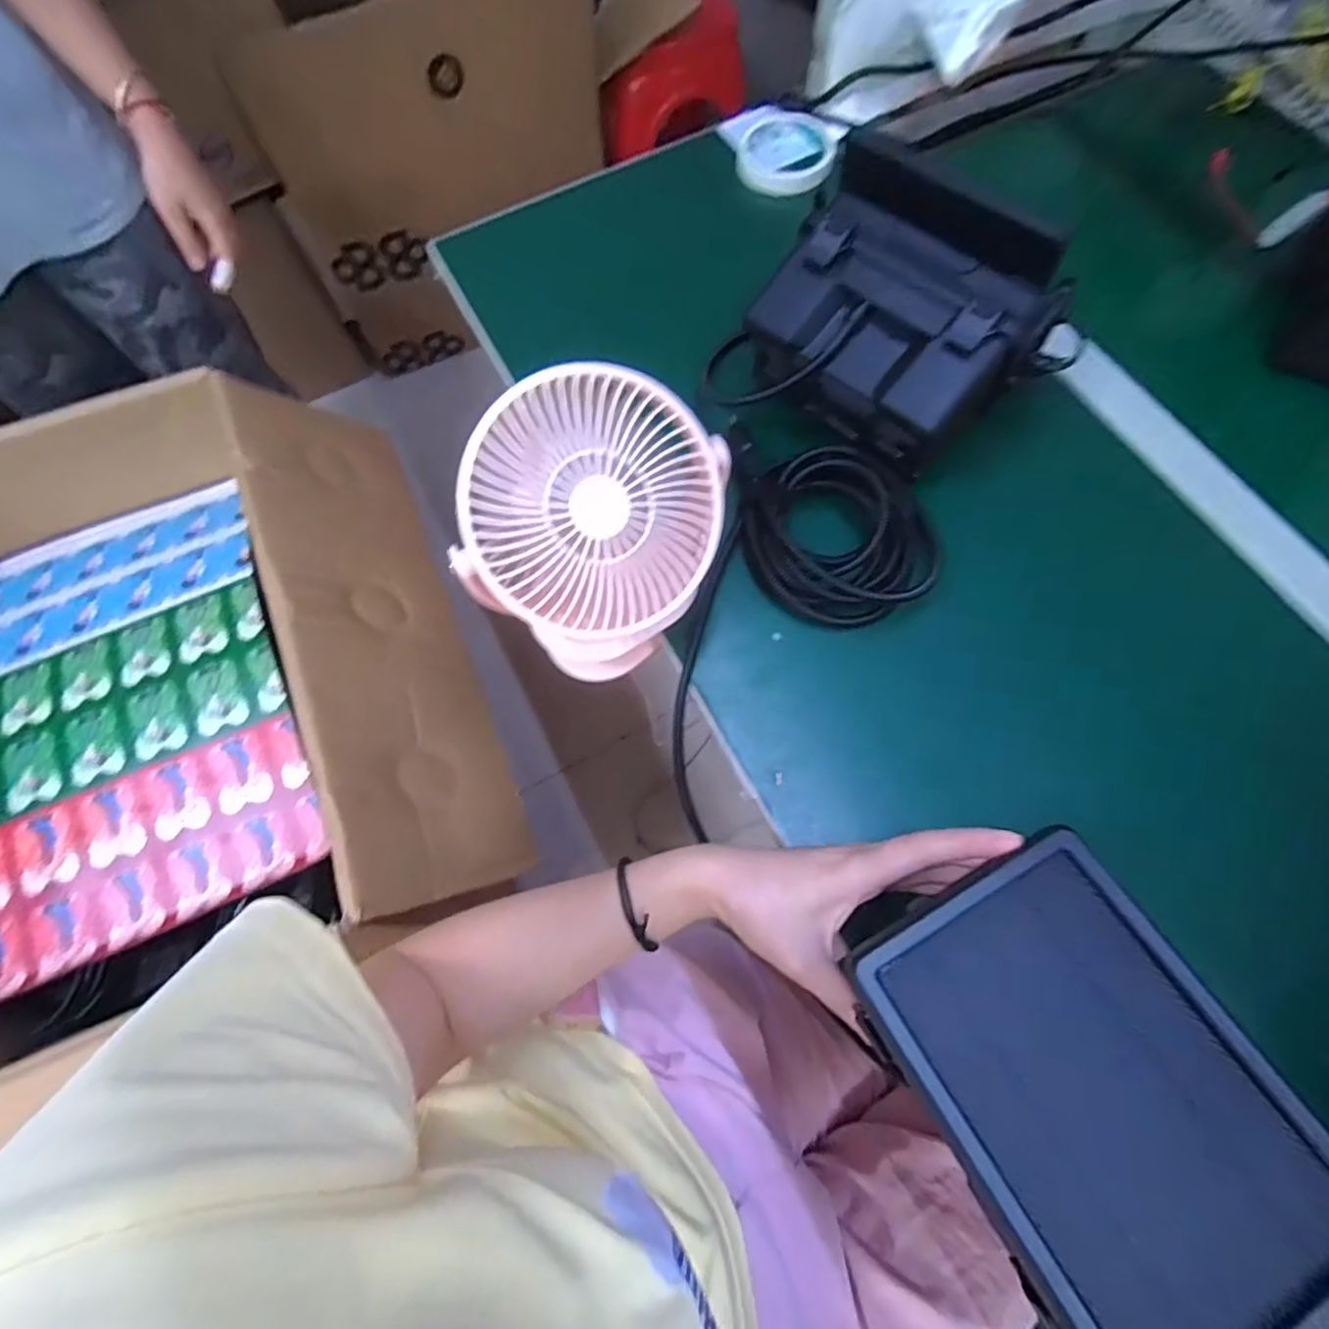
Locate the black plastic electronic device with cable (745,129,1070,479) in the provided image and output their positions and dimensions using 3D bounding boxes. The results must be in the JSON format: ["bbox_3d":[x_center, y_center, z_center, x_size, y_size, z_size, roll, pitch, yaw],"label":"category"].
[{"bbox_3d":[0.169,-0.241,0.453,0.184,0.110,0.153,35,74,14],"label":"black plastic electronic device with cable"}]

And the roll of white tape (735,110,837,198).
[{"bbox_3d":[0.122,-0.511,0.633,0.093,0.029,0.089,21,71,10],"label":"roll of white tape"}]

